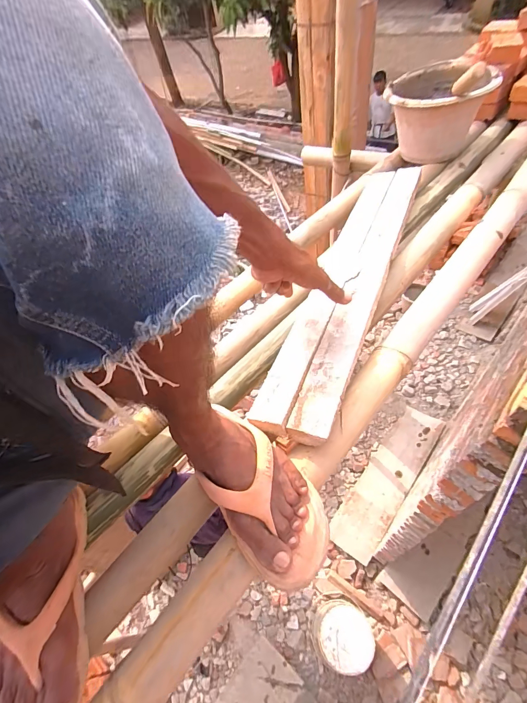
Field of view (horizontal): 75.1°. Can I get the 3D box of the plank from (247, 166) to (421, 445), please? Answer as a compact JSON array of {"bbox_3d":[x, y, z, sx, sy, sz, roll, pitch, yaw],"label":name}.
[{"bbox_3d":[0.170,-0.161,0.651,0.122,0.036,0.729,15,58,20],"label":"plank"}]

